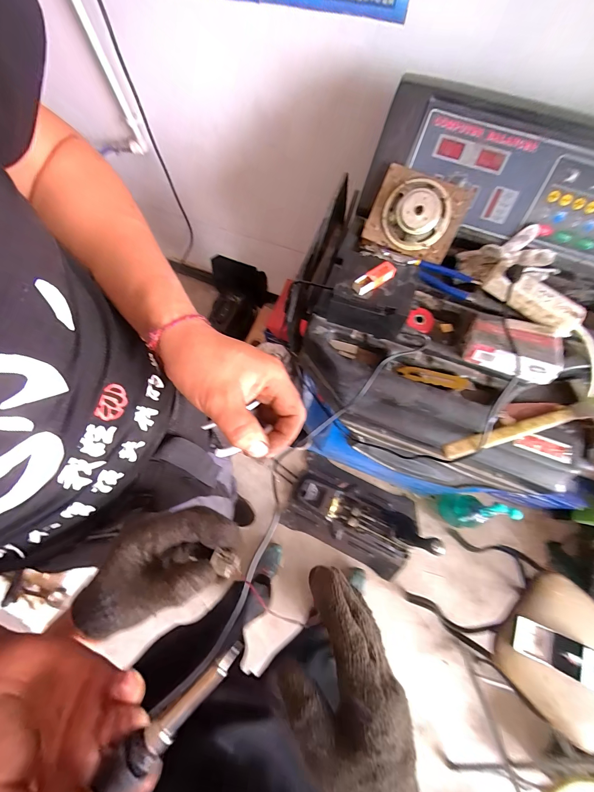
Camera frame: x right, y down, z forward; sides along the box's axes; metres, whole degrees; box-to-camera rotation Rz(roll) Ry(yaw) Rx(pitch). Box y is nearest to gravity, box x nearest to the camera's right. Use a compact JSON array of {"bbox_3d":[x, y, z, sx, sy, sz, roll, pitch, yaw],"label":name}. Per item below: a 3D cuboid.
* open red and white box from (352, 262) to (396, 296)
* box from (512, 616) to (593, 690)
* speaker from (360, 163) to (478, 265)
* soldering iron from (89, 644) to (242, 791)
[{"bbox_3d":[0.132,-0.200,0.513,0.075,0.021,0.024,-32,74,-10],"label":"open red and white box"},{"bbox_3d":[0.572,0.563,0.664,0.158,0.029,0.072,13,70,30],"label":"box"},{"bbox_3d":[0.230,-0.354,0.588,0.170,0.053,0.140,27,110,11],"label":"speaker"},{"bbox_3d":[-0.109,0.219,0.163,0.206,0.014,0.018,-44,76,-6],"label":"soldering iron"}]

